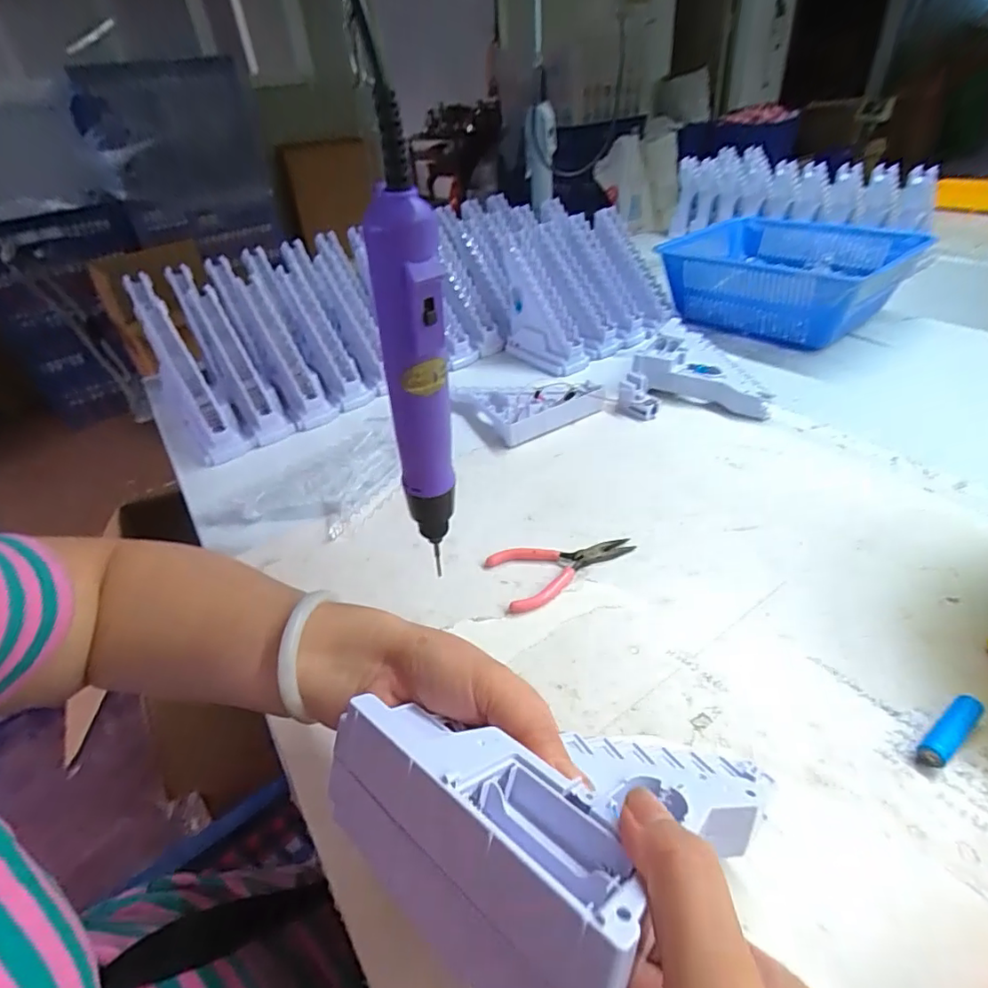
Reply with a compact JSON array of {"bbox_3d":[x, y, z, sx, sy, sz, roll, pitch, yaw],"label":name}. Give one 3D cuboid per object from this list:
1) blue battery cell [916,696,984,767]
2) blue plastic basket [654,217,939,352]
[{"bbox_3d":[0.261,0.135,0.308,0.052,0.012,0.014,-27,42,-25],"label":"blue battery cell"},{"bbox_3d":[0.433,-0.317,0.798,0.257,0.111,0.296,-31,43,-29],"label":"blue plastic basket"}]

